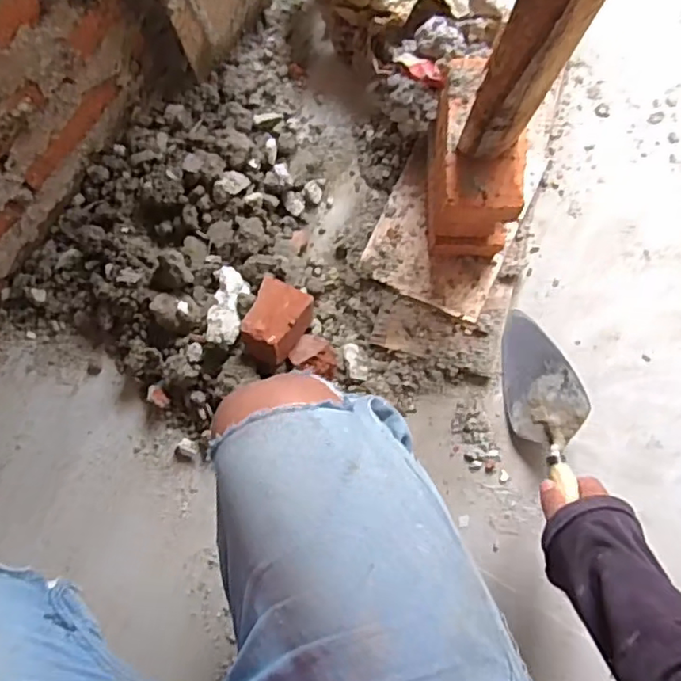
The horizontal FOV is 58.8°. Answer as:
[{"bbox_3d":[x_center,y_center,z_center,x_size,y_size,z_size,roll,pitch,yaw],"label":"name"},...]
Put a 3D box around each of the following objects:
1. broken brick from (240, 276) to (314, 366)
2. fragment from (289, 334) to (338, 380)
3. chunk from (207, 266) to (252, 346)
[{"bbox_3d":[-0.073,-0.019,0.660,0.059,0.049,0.087,22,59,20],"label":"broken brick"},{"bbox_3d":[-0.029,0.016,0.669,0.053,0.035,0.044,18,81,2],"label":"fragment"},{"bbox_3d":[-0.125,-0.039,0.667,0.036,0.024,0.090,5,66,0],"label":"chunk"}]

